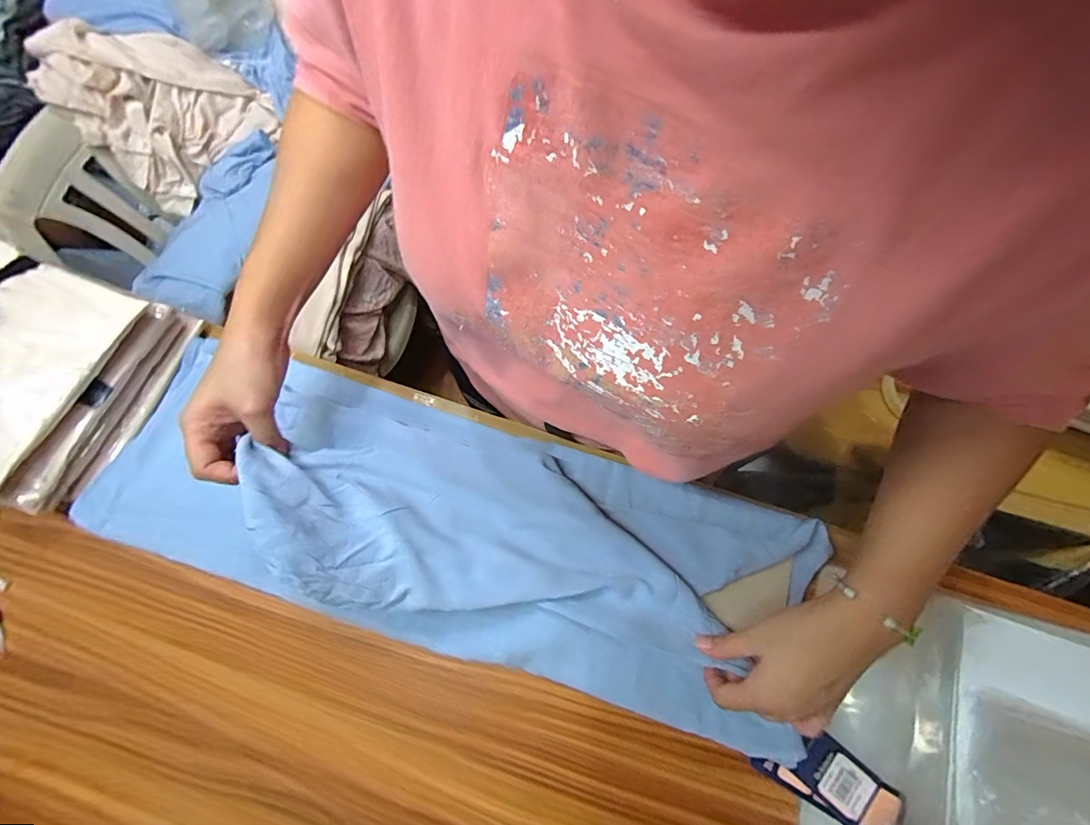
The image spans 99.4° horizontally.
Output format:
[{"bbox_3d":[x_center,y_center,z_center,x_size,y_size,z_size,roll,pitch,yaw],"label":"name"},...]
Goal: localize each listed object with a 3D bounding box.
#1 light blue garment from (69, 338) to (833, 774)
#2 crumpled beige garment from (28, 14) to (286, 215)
[{"bbox_3d":[-0.002,0.130,0.409,0.481,0.111,0.207,14,73,-7],"label":"light blue garment"},{"bbox_3d":[-0.662,-0.543,0.810,0.221,0.172,0.277,43,77,12],"label":"crumpled beige garment"}]

